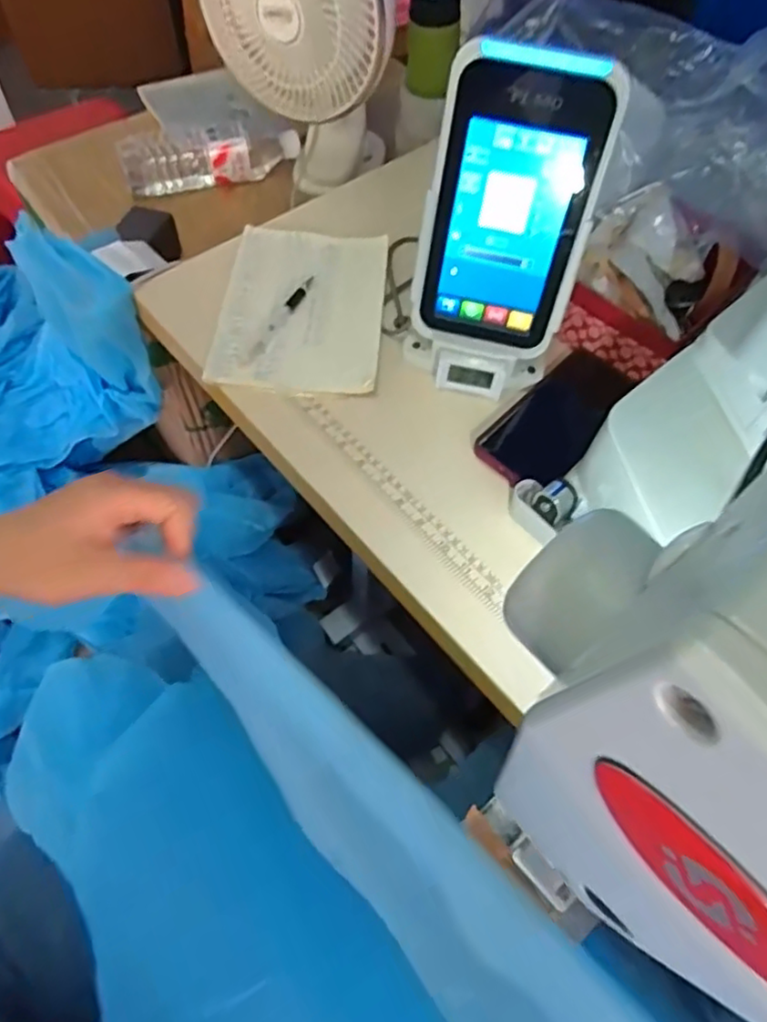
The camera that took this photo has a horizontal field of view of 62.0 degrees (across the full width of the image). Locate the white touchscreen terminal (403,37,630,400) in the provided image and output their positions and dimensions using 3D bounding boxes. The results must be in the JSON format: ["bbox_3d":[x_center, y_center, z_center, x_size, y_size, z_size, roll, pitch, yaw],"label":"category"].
[{"bbox_3d":[0.092,-0.215,0.512,0.125,0.252,0.031,14,42,5],"label":"white touchscreen terminal"}]

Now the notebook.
[{"bbox_3d":[-0.080,-0.203,0.630,0.155,0.021,0.213,5,59,-1],"label":"notebook"}]

